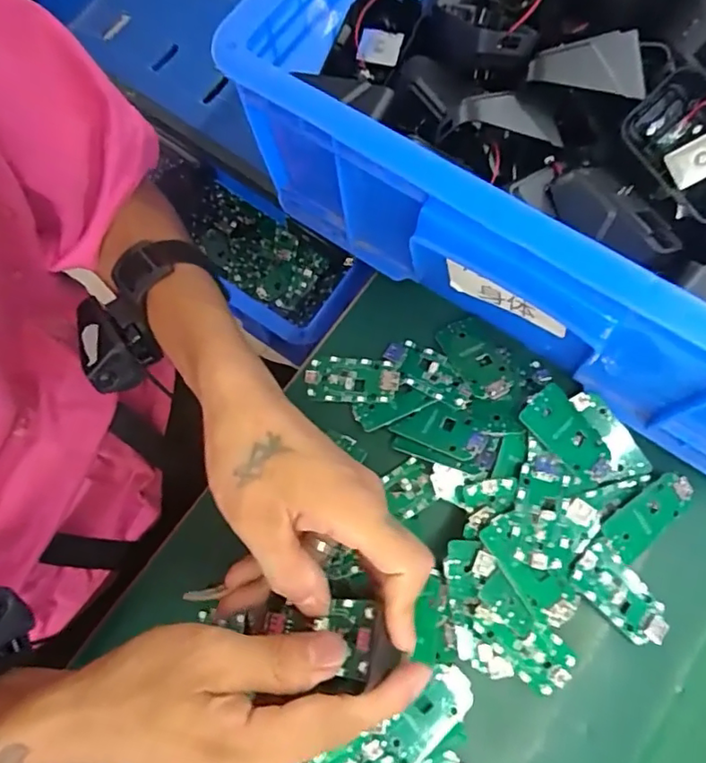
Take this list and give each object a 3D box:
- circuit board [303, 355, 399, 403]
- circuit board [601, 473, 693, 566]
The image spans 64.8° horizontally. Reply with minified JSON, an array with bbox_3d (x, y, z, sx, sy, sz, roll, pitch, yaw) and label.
[{"bbox_3d":[-0.001,-0.001,0.378,0.062,0.004,0.032,3,72,12],"label":"circuit board"},{"bbox_3d":[0.180,0.080,0.336,0.064,0.005,0.027,-38,78,-8],"label":"circuit board"}]

